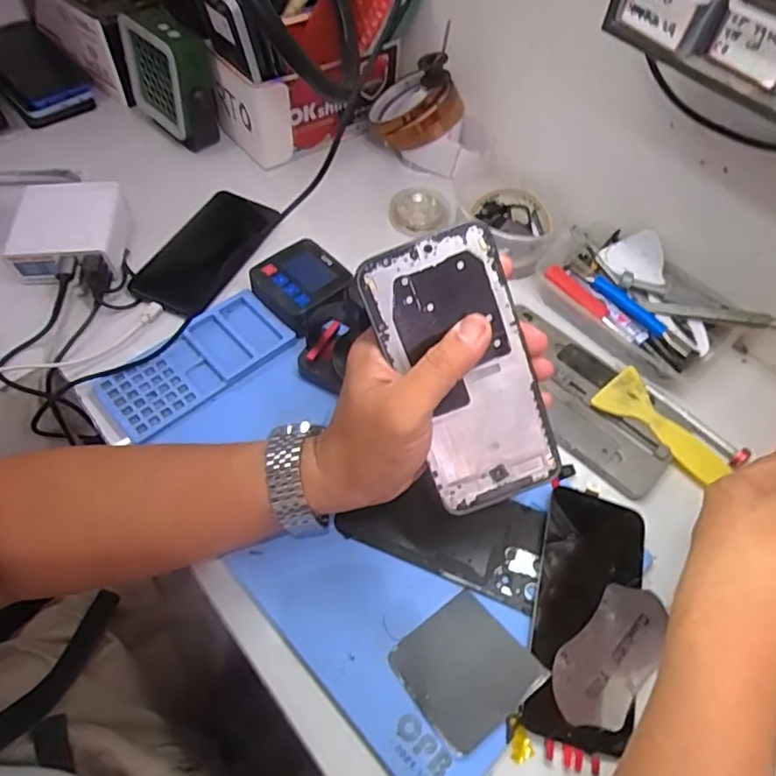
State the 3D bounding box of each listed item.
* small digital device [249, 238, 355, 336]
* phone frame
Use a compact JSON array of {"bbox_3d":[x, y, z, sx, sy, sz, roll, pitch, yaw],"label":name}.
[{"bbox_3d":[-0.072,-0.087,0.492,0.074,0.032,0.080,-38,67,-25],"label":"small digital device"},{"bbox_3d":[0.043,-0.004,0.314,0.071,0.159,0.004,-21,19,1],"label":"phone frame"}]

